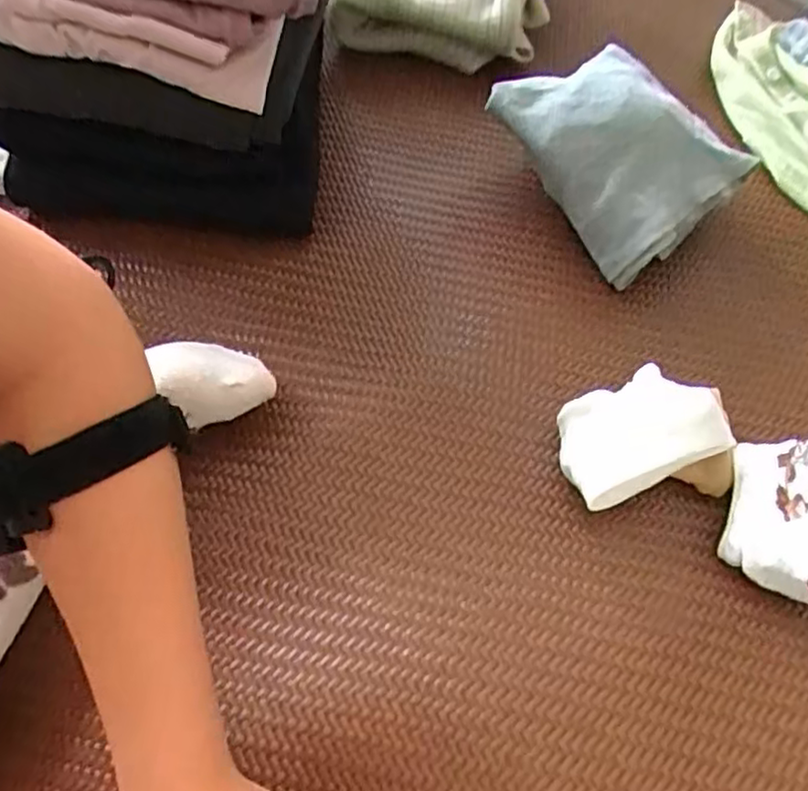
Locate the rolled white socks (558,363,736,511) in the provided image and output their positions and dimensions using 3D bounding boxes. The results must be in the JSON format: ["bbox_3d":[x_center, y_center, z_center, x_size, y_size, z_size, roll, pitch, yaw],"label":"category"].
[{"bbox_3d":[0.141,0.025,0.406,0.099,0.051,0.074,-7,59,-9],"label":"rolled white socks"}]

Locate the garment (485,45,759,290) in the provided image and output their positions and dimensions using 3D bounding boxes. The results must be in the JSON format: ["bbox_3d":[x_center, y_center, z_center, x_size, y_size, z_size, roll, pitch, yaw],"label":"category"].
[{"bbox_3d":[0.164,-0.182,0.517,0.132,0.085,0.167,-29,65,-21],"label":"garment"}]

